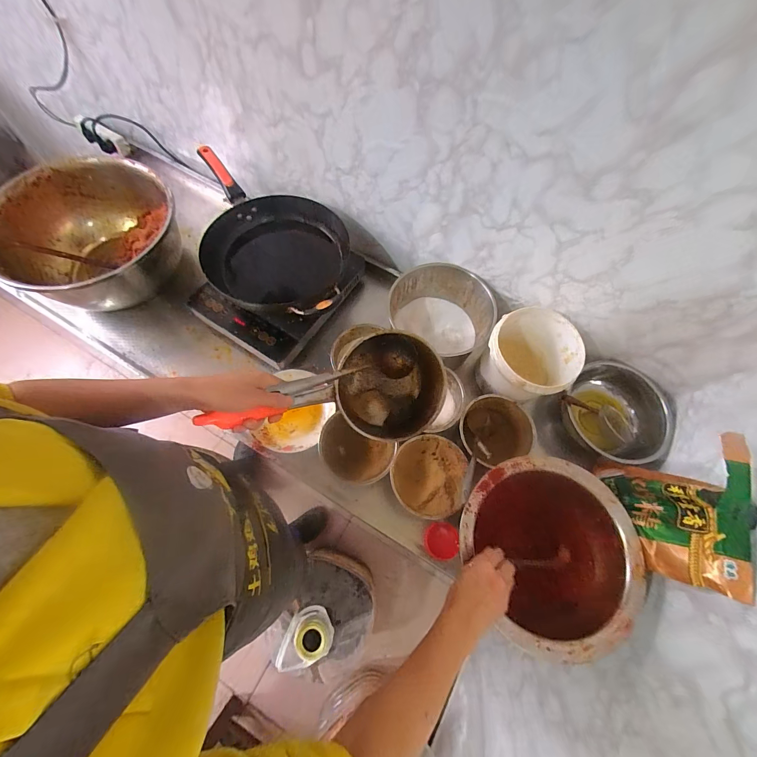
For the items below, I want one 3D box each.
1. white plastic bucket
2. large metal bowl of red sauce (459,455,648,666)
[{"bbox_3d":[0.323,-0.041,0.740,0.187,0.138,0.174,1,68,-2],"label":"white plastic bucket"},{"bbox_3d":[0.286,0.303,0.624,0.272,0.180,0.290,1,68,-2],"label":"large metal bowl of red sauce"}]

